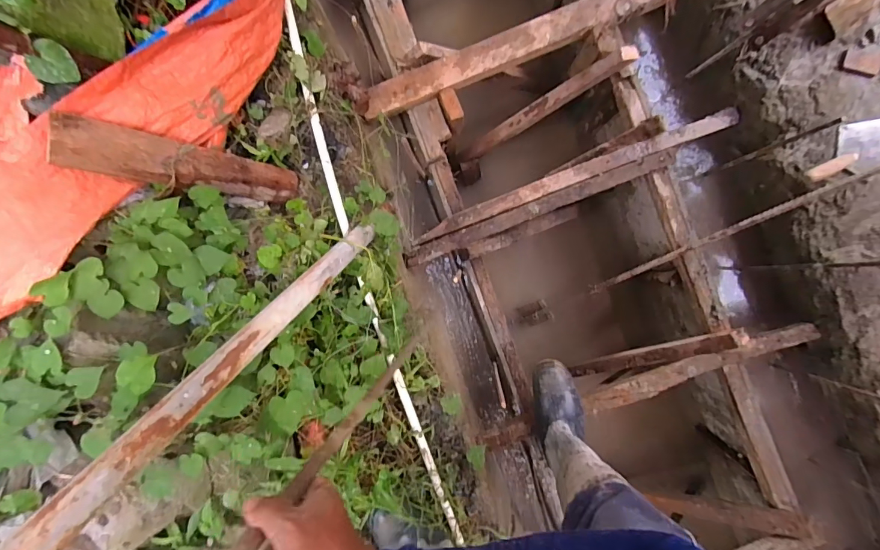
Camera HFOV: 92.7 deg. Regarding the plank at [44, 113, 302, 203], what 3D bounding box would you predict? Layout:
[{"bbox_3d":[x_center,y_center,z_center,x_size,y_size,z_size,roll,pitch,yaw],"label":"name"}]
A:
[{"bbox_3d":[-0.502,-0.221,0.861,0.034,0.432,0.092,6,92,43],"label":"plank"}]

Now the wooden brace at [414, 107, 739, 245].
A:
[{"bbox_3d":[0.356,-0.269,1.148,0.882,0.033,0.052,-20,90,4],"label":"wooden brace"}]

